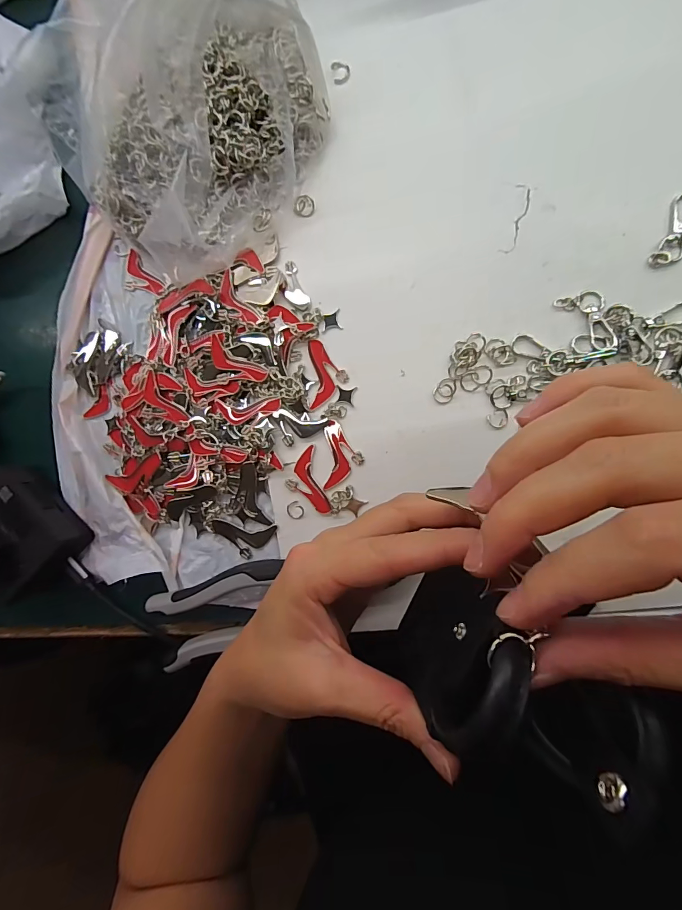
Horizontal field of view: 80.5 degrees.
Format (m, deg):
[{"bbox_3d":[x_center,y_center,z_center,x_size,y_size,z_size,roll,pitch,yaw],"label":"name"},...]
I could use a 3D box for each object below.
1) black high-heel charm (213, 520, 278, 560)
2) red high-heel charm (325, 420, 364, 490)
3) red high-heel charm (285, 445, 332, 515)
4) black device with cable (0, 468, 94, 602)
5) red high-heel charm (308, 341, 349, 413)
[{"bbox_3d":[-0.069,0.061,0.284,0.046,0.004,0.025,5,93,9],"label":"black high-heel charm"},{"bbox_3d":[0.002,0.000,0.270,0.025,0.004,0.045,0,92,9],"label":"red high-heel charm"},{"bbox_3d":[-0.025,0.020,0.275,0.025,0.004,0.046,-16,89,9],"label":"red high-heel charm"},{"bbox_3d":[-0.237,0.056,0.290,0.071,0.042,0.078,-43,85,8],"label":"black device with cable"},{"bbox_3d":[-0.009,-0.054,0.272,0.026,0.004,0.046,0,92,9],"label":"red high-heel charm"}]

